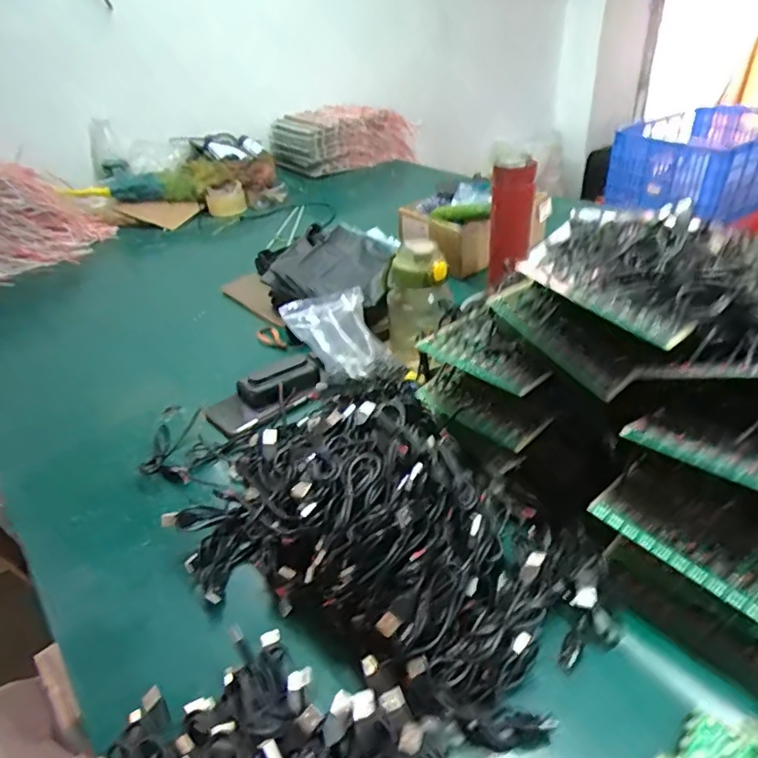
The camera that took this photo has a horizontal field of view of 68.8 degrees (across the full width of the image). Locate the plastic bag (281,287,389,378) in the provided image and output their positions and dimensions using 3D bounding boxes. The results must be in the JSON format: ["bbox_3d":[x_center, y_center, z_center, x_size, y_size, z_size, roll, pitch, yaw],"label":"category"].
[{"bbox_3d":[-0.051,-0.053,0.775,0.122,0.065,0.158,-22,57,-23],"label":"plastic bag"}]

